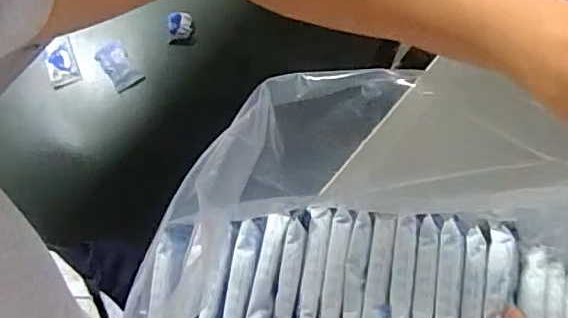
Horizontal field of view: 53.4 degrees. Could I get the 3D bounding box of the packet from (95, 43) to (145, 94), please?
[{"bbox_3d":[-0.465,-0.259,1.598,0.084,0.016,0.133,-33,99,-2],"label":"packet"}]

